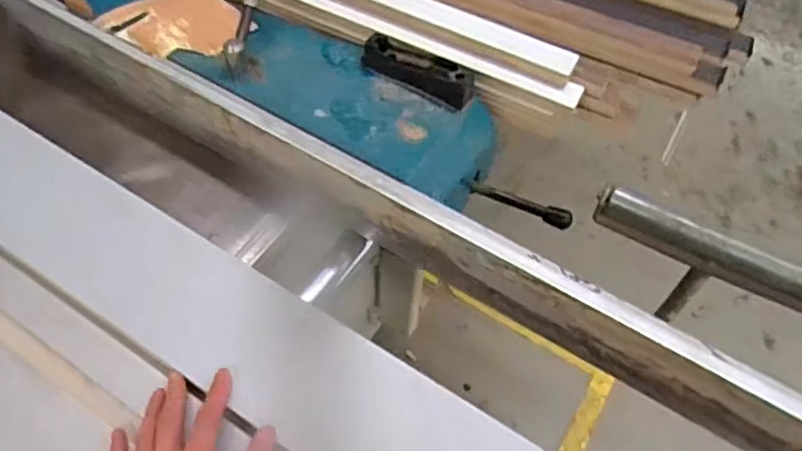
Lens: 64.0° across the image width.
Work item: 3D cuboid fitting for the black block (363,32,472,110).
[{"bbox_3d":[0.019,-0.180,0.738,0.139,0.038,0.032,29,58,16],"label":"black block"}]

